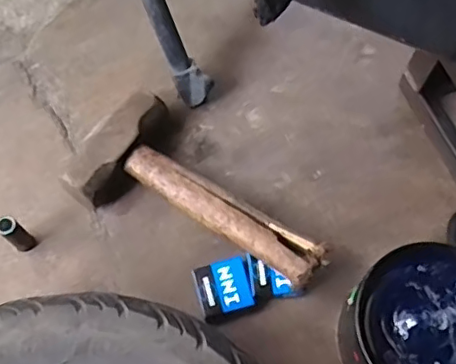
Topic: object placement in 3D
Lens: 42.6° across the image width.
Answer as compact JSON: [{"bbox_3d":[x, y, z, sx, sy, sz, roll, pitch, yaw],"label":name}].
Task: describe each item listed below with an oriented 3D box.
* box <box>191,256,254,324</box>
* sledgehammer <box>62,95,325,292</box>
[{"bbox_3d":[-0.004,0.099,0.536,0.047,0.019,0.051,-15,67,-6],"label":"box"},{"bbox_3d":[-0.025,0.022,0.556,0.240,0.051,0.119,32,71,13],"label":"sledgehammer"}]

